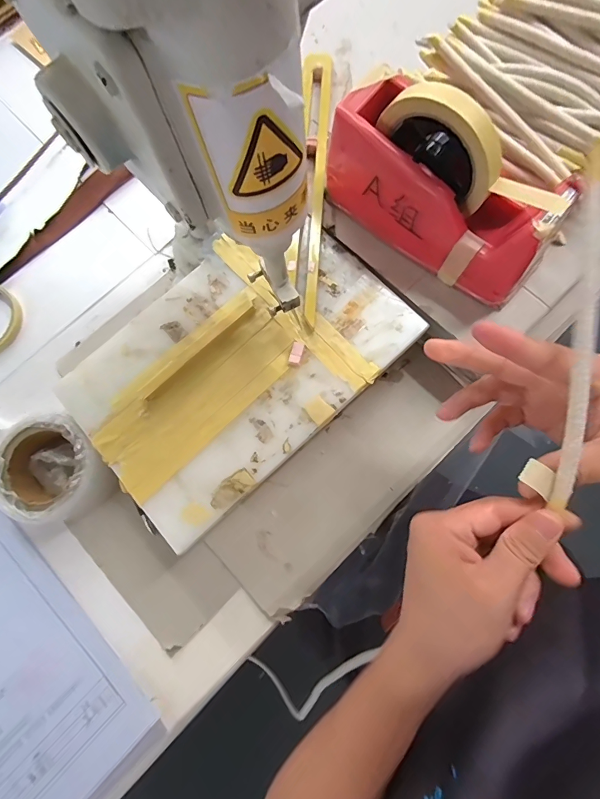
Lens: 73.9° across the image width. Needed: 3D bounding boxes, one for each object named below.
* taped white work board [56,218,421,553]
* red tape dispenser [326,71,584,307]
[{"bbox_3d":[-0.058,-0.038,0.368,0.293,0.012,0.197,-43,81,-7],"label":"taped white work board"},{"bbox_3d":[0.111,-0.167,0.318,0.061,0.115,0.194,-42,79,-6],"label":"red tape dispenser"}]

